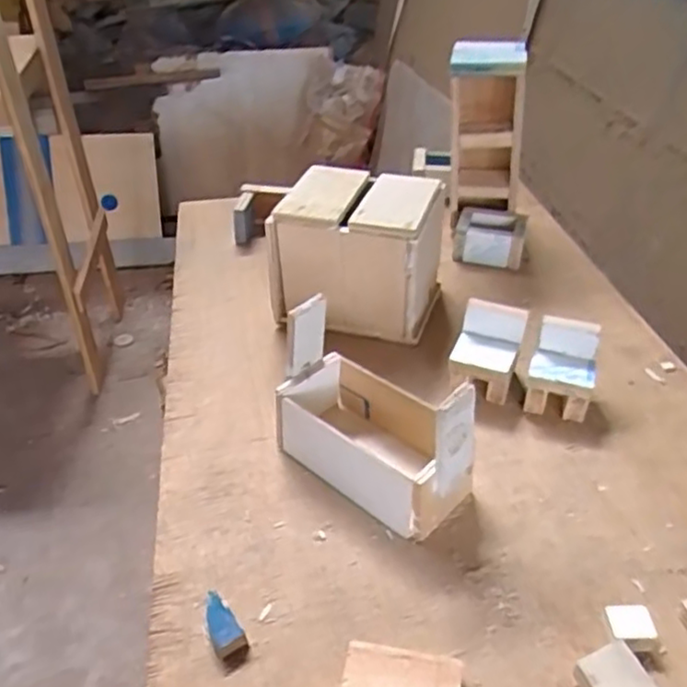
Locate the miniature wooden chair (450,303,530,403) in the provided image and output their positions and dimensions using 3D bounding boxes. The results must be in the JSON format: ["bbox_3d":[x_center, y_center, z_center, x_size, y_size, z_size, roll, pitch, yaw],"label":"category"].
[{"bbox_3d":[0.138,0.011,0.672,0.057,0.075,0.067,14,39,20],"label":"miniature wooden chair"}]

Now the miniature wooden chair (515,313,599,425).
[{"bbox_3d":[0.201,0.024,0.651,0.067,0.077,0.058,10,38,16],"label":"miniature wooden chair"}]

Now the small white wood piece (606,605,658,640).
[{"bbox_3d":[0.194,0.193,0.471,0.029,0.019,0.024,-3,36,-2],"label":"small white wood piece"}]

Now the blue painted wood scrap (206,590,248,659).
[{"bbox_3d":[-0.083,0.193,0.479,0.022,0.020,0.041,-14,38,-17],"label":"blue painted wood scrap"}]

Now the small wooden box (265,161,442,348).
[{"bbox_3d":[0.017,-0.099,0.768,0.163,0.142,0.120,10,38,16],"label":"small wooden box"}]

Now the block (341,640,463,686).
[{"bbox_3d":[0.037,0.218,0.441,0.073,0.021,0.042,6,37,11],"label":"block"}]

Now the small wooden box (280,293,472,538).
[{"bbox_3d":[0.025,0.059,0.566,0.171,0.129,0.086,29,46,35],"label":"small wooden box"}]

